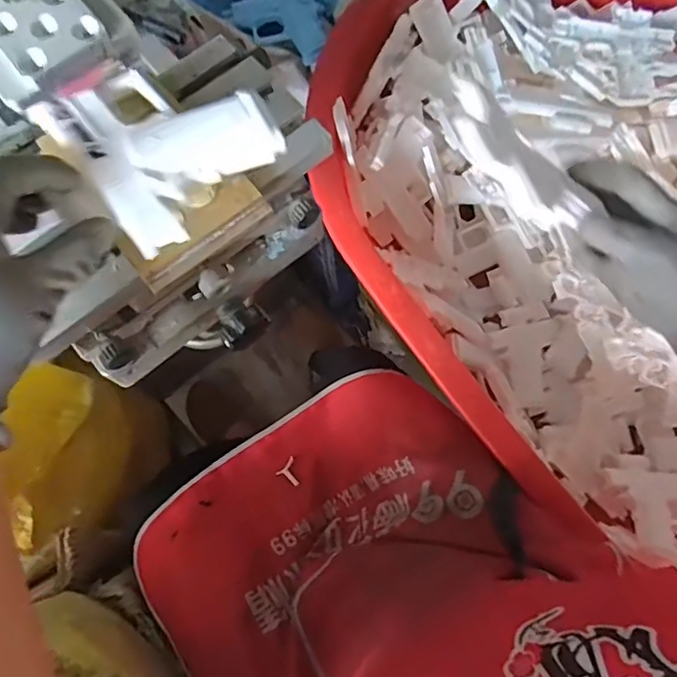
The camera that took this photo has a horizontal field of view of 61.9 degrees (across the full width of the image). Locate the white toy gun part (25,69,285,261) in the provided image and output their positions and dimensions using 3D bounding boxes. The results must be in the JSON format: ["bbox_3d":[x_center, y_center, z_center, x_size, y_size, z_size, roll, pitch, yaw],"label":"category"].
[{"bbox_3d":[-0.099,-0.116,0.323,0.102,0.018,0.113,-39,75,-10],"label":"white toy gun part"}]

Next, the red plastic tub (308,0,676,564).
[{"bbox_3d":[0.371,-0.093,0.682,0.605,0.203,0.904,-39,75,-10],"label":"red plastic tub"}]

